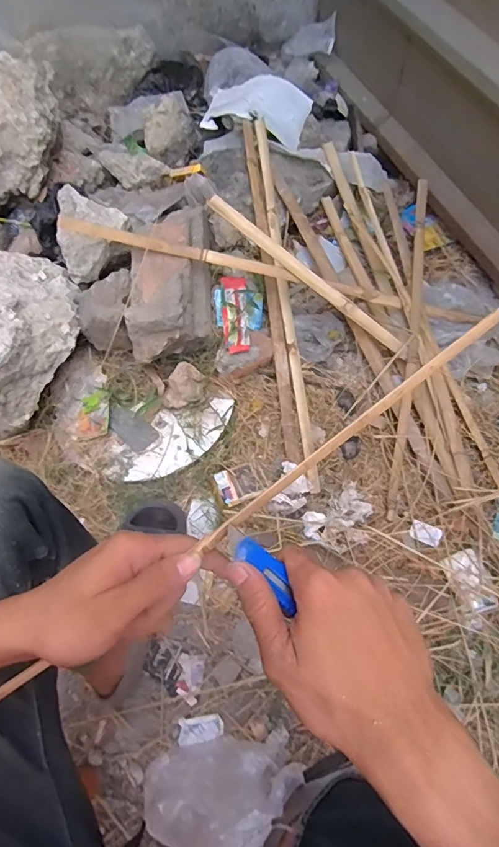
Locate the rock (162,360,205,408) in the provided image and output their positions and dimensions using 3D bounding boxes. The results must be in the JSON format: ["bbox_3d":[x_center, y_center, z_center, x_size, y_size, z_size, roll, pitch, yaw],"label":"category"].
[{"bbox_3d":[-0.136,-0.072,0.914,0.072,0.043,0.095,39,73,18],"label":"rock"}]

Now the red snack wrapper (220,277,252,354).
[{"bbox_3d":[-0.030,-0.237,0.974,0.054,0.030,0.209,-6,65,1],"label":"red snack wrapper"}]

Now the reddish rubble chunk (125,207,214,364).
[{"bbox_3d":[-0.165,-0.300,0.929,0.152,0.119,0.348,-4,65,2],"label":"reddish rubble chunk"}]

